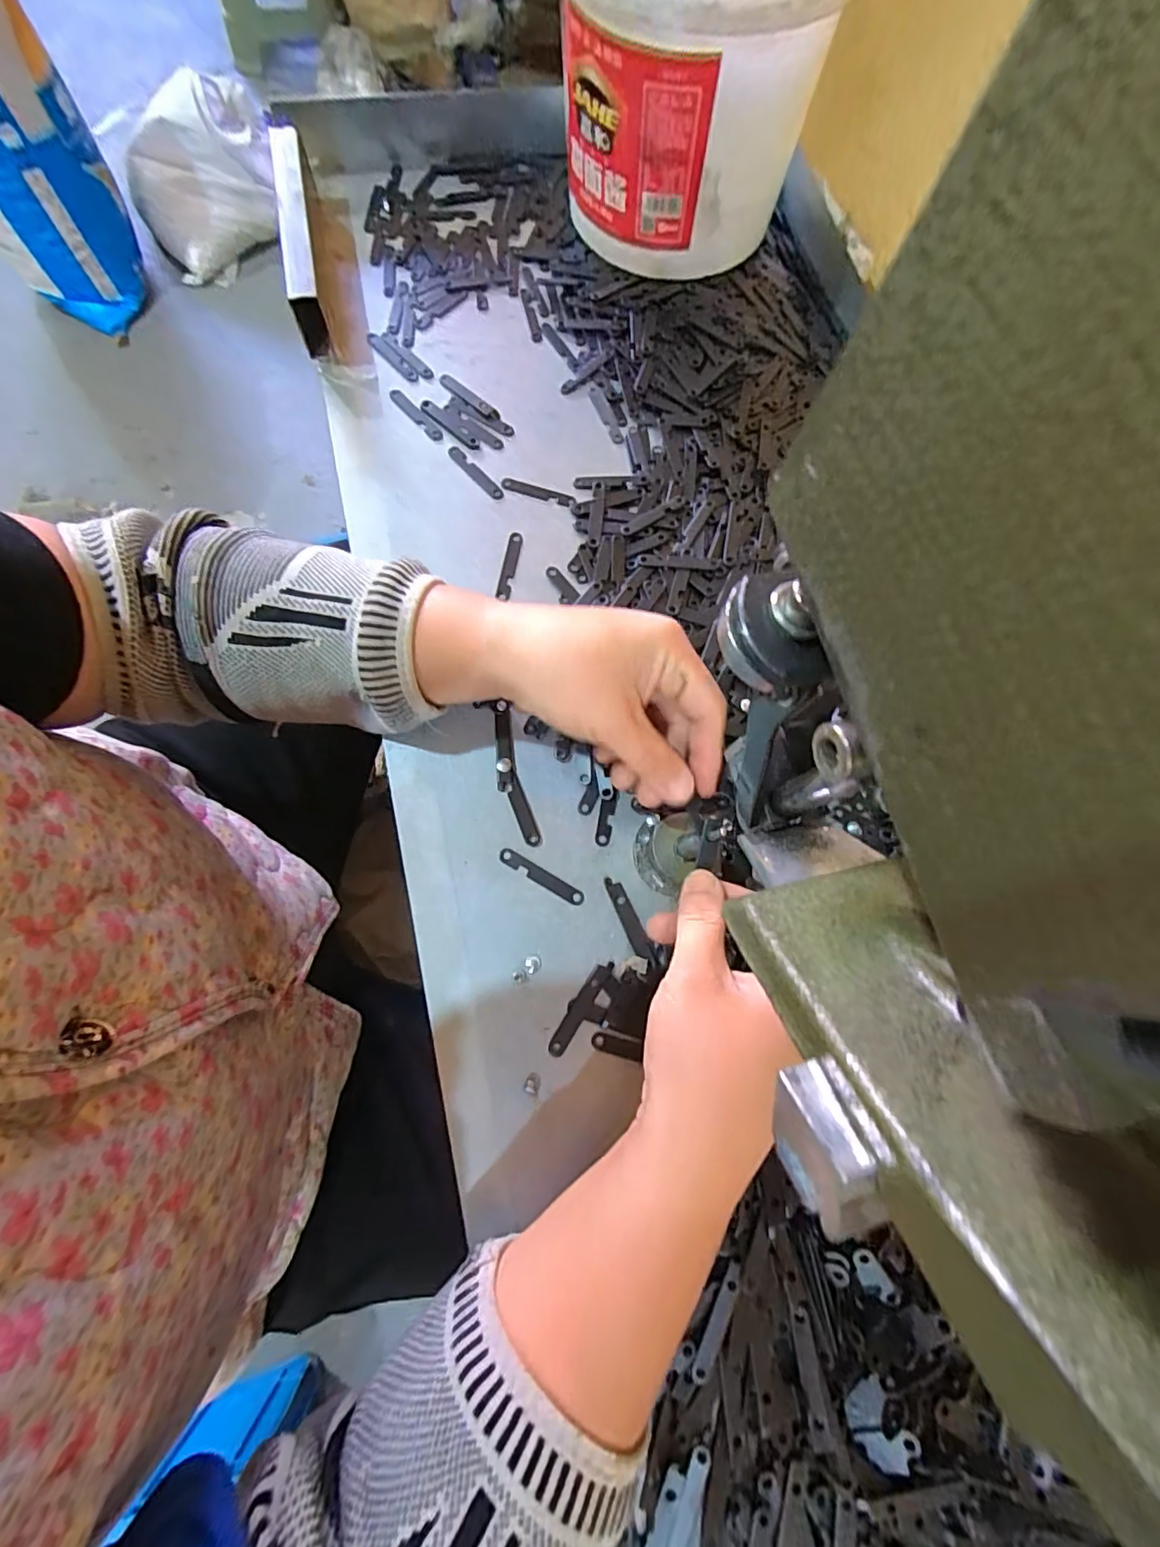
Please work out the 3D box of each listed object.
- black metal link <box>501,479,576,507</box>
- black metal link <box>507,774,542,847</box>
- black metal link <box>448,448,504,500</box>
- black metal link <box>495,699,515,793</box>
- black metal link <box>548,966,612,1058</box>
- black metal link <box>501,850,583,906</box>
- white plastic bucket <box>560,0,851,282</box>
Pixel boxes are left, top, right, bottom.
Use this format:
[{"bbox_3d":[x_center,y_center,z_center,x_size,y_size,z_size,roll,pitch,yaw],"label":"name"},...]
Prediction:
[{"bbox_3d":[-0.028,-0.191,0.369,0.051,0.004,0.009,15,73,-1],"label":"black metal link"},{"bbox_3d":[-0.032,0.022,0.309,0.010,0.004,0.041,-21,77,-11],"label":"black metal link"},{"bbox_3d":[-0.071,-0.205,0.370,0.008,0.004,0.051,-42,82,-15],"label":"black metal link"},{"bbox_3d":[-0.044,-0.015,0.318,0.010,0.005,0.052,-2,74,-6],"label":"black metal link"},{"bbox_3d":[0.000,0.124,0.284,0.009,0.004,0.050,33,74,4],"label":"black metal link"},{"bbox_3d":[-0.021,0.057,0.301,0.052,0.004,0.009,30,74,3],"label":"black metal link"},{"bbox_3d":[0.071,-0.478,0.368,0.179,0.157,0.190,22,75,3],"label":"white plastic bucket"}]

